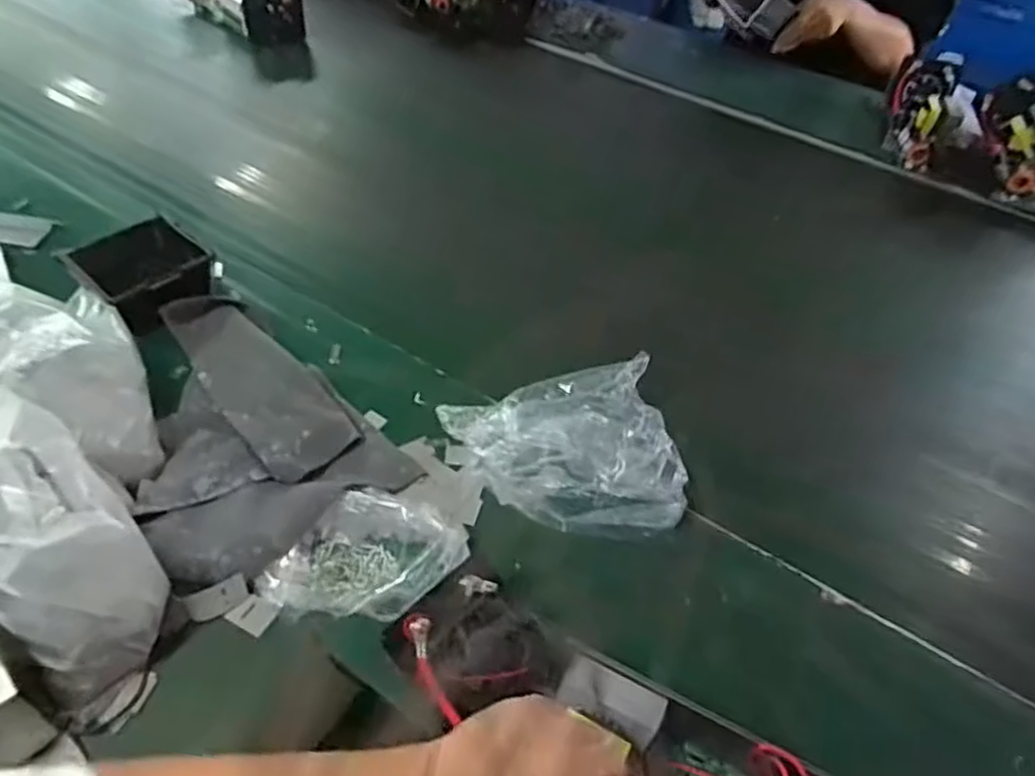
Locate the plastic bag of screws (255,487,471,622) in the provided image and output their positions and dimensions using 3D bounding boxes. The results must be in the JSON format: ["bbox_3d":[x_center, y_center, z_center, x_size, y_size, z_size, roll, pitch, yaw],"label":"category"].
[{"bbox_3d":[-0.120,0.133,0.589,0.160,0.041,0.095,3,46,-4],"label":"plastic bag of screws"}]

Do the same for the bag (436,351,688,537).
[{"bbox_3d":[0.040,0.056,0.668,0.192,0.053,0.164,-3,47,-10],"label":"bag"}]

